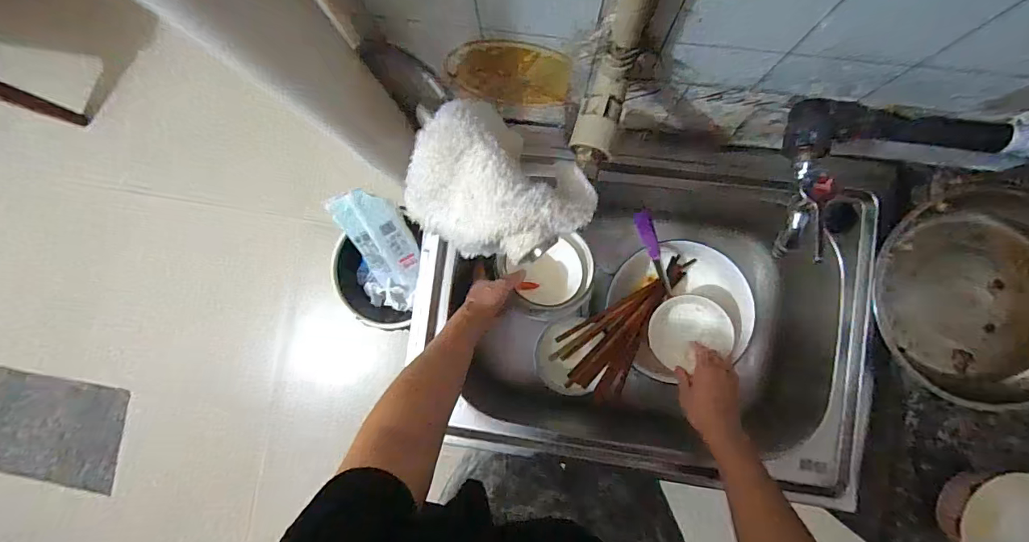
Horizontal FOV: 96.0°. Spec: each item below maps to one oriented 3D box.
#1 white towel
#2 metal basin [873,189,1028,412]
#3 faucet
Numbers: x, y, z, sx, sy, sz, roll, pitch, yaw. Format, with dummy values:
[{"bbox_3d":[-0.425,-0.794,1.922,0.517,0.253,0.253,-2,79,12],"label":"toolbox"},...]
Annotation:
[{"bbox_3d":[-0.012,-0.058,0.335,0.133,0.055,0.101,27,90,4],"label":"white towel"},{"bbox_3d":[0.504,0.026,0.485,0.197,0.078,0.215,0,88,3],"label":"metal basin"},{"bbox_3d":[0.251,-0.080,0.390,0.038,0.061,0.135,14,89,4],"label":"faucet"}]

